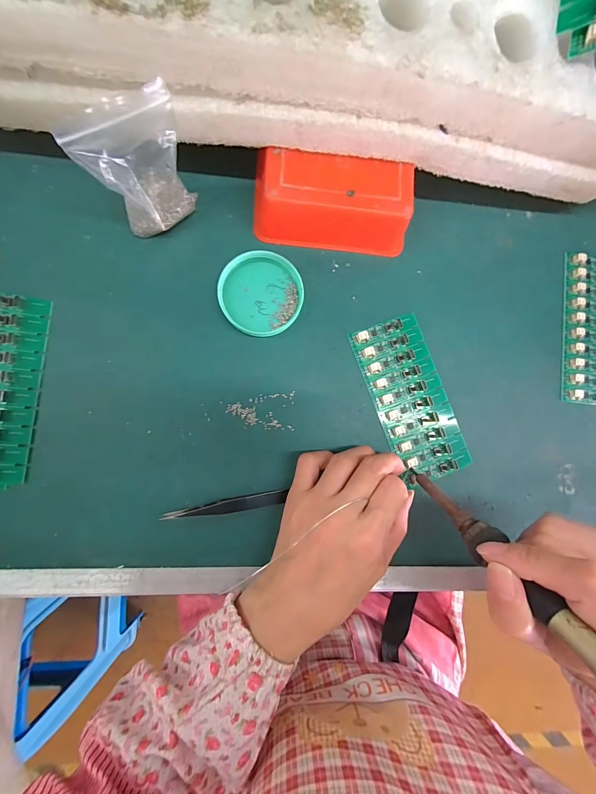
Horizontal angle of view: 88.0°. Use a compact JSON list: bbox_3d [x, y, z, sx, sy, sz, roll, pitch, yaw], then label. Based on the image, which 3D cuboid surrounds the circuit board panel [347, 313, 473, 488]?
[{"bbox_3d":[0.096,0.000,0.261,0.062,0.007,0.135,-23,88,-6],"label":"circuit board panel"}]

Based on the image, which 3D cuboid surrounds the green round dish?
[{"bbox_3d":[-0.029,-0.083,0.251,0.065,0.013,0.064,0,87,-5],"label":"green round dish"}]

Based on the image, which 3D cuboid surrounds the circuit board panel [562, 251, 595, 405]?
[{"bbox_3d":[0.273,-0.061,0.281,0.061,0.008,0.136,6,87,-5],"label":"circuit board panel"}]

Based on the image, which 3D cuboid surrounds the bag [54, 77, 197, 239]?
[{"bbox_3d":[-0.105,-0.152,0.213,0.064,0.086,0.030,-25,90,-6],"label":"bag"}]

